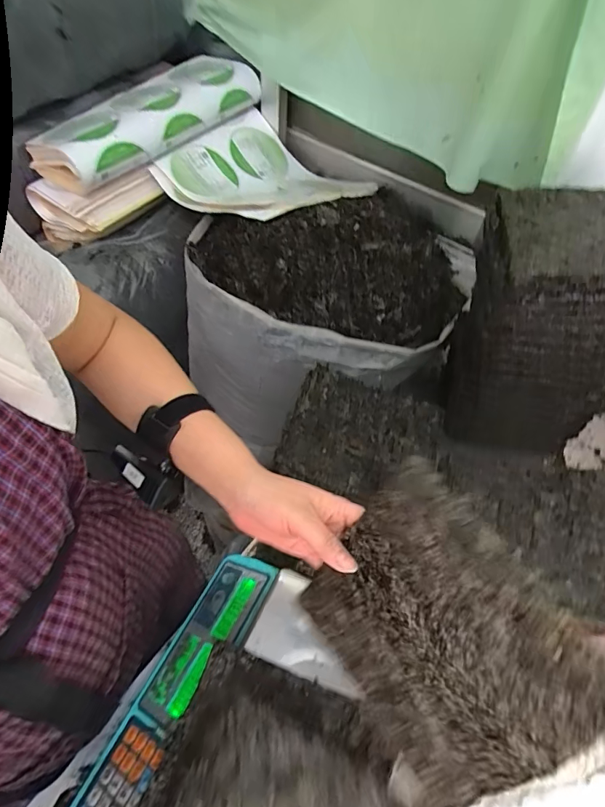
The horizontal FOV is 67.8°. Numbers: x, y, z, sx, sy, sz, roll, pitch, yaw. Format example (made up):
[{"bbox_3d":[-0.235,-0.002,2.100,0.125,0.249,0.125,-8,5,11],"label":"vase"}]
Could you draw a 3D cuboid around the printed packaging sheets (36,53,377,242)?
[{"bbox_3d":[-0.139,-0.470,0.891,0.468,0.154,0.494,23,57,12],"label":"printed packaging sheets"}]

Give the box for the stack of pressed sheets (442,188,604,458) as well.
[{"bbox_3d":[0.350,-0.106,0.679,0.227,0.358,0.175,8,55,2],"label":"stack of pressed sheets"}]

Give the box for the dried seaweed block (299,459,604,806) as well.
[{"bbox_3d":[0.086,0.167,0.314,0.006,0.197,0.178,-10,50,-44],"label":"dried seaweed block"}]

